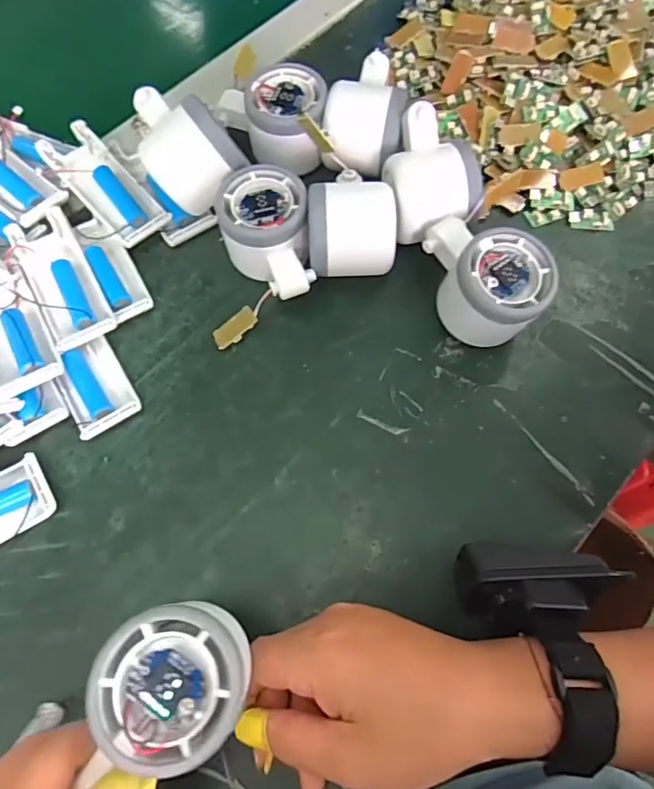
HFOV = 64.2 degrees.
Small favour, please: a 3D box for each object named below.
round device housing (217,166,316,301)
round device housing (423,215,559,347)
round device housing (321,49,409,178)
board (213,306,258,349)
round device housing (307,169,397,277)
[{"bbox_3d":[-0.040,-0.102,0.349,0.057,0.050,0.084,-6,69,-1],"label":"round device housing"},{"bbox_3d":[0.101,-0.074,0.331,0.060,0.053,0.079,-16,70,-6],"label":"round device housing"},{"bbox_3d":[0.027,-0.197,0.381,0.056,0.057,0.084,4,70,3],"label":"round device housing"},{"bbox_3d":[-0.061,-0.044,0.347,0.032,0.004,0.014,-39,76,6],"label":"board"},{"bbox_3d":[0.016,-0.106,0.344,0.055,0.052,0.051,0,69,0],"label":"round device housing"}]

